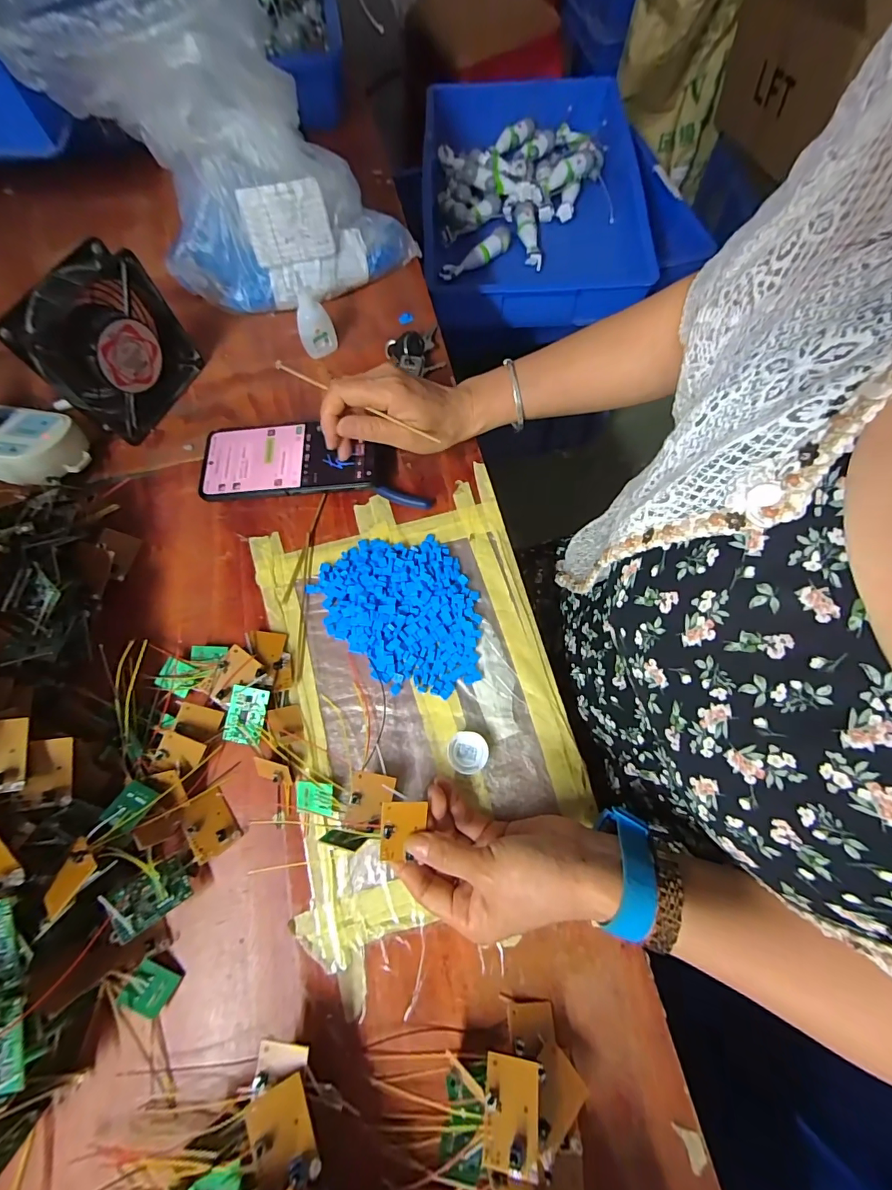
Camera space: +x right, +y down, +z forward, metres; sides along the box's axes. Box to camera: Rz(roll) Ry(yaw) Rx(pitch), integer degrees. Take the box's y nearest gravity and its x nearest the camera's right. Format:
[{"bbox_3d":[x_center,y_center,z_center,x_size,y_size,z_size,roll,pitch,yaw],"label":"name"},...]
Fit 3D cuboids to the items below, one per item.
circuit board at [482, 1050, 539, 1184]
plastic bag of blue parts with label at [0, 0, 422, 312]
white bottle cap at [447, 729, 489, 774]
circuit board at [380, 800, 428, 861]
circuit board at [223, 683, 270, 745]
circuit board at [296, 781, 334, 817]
[{"bbox_3d":[0.037,0.299,0.256,0.033,0.014,0.045,-9,42,19],"label":"circuit board"},{"bbox_3d":[-0.224,-0.449,0.429,0.297,0.201,0.228,42,78,14],"label":"plastic bag of blue parts with label"},{"bbox_3d":[0.017,0.122,0.344,0.031,0.011,0.030,-1,72,2],"label":"white bottle cap"},{"bbox_3d":[-0.029,0.160,0.301,0.029,0.008,0.044,3,98,-9],"label":"circuit board"},{"bbox_3d":[-0.159,0.095,0.353,0.033,0.011,0.043,9,72,5],"label":"circuit board"},{"bbox_3d":[-0.098,0.152,0.333,0.030,0.004,0.021,7,74,1],"label":"circuit board"}]

